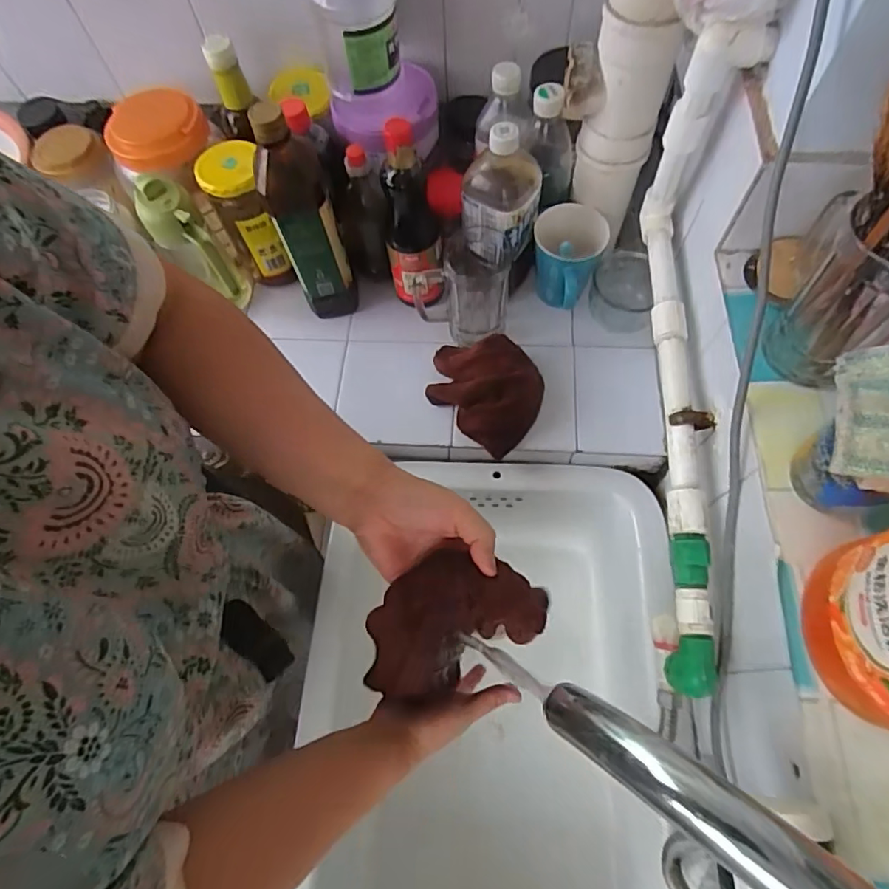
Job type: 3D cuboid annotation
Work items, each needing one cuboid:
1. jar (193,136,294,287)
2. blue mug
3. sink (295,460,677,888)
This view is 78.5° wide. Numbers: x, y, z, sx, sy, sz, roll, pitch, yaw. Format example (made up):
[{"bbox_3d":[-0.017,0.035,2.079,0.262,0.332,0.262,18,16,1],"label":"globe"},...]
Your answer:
[{"bbox_3d":[-0.247,-0.282,0.701,0.070,0.177,0.074,-1,66,3],"label":"jar"},{"bbox_3d":[0.149,-0.219,0.685,0.086,0.106,0.123,13,67,9],"label":"blue mug"},{"bbox_3d":[0.041,0.328,0.632,0.367,0.189,0.588,0,66,3],"label":"sink"}]

